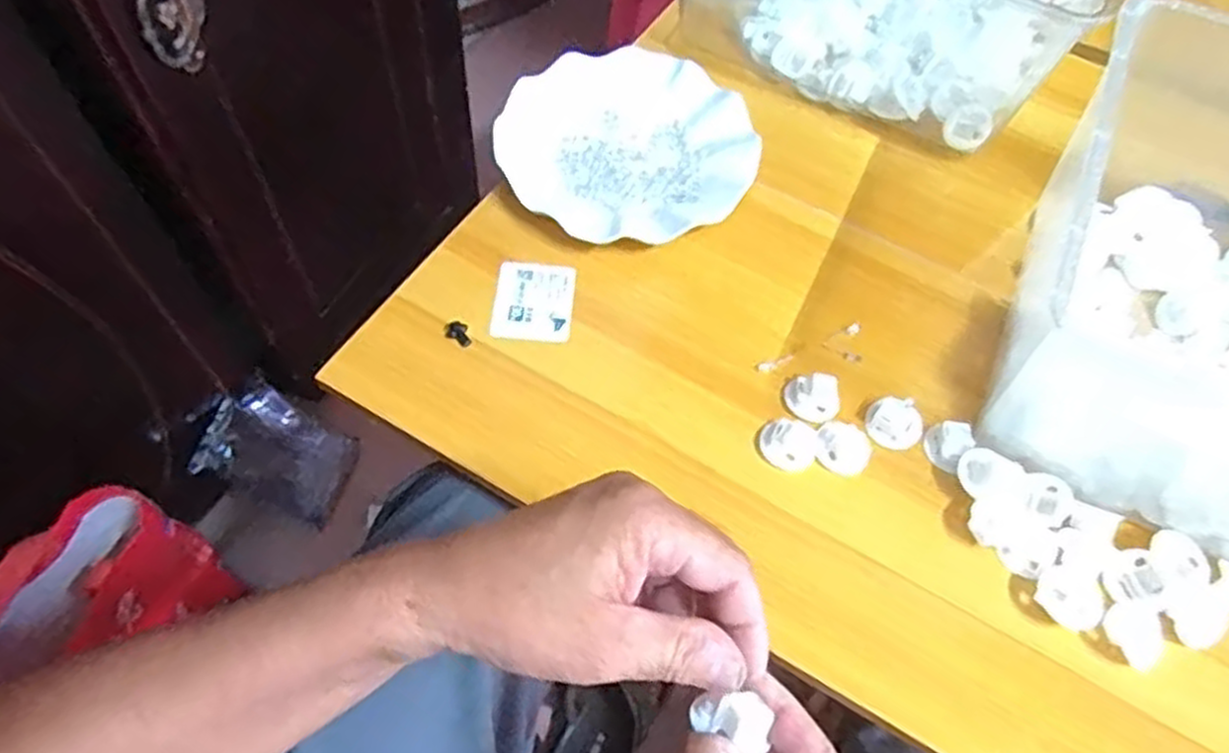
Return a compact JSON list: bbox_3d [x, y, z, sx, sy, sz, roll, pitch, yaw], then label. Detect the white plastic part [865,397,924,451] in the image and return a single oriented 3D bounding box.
[{"bbox_3d":[0.172,0.029,0.478,0.033,0.016,0.029,8,59,0],"label":"white plastic part"}]

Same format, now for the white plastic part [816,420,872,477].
[{"bbox_3d":[0.136,0.043,0.468,0.033,0.012,0.029,28,62,12],"label":"white plastic part"}]

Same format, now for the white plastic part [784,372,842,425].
[{"bbox_3d":[0.122,0.012,0.481,0.033,0.016,0.028,33,63,14],"label":"white plastic part"}]

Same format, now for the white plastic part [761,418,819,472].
[{"bbox_3d":[0.103,0.041,0.466,0.033,0.016,0.028,32,62,14],"label":"white plastic part"}]

